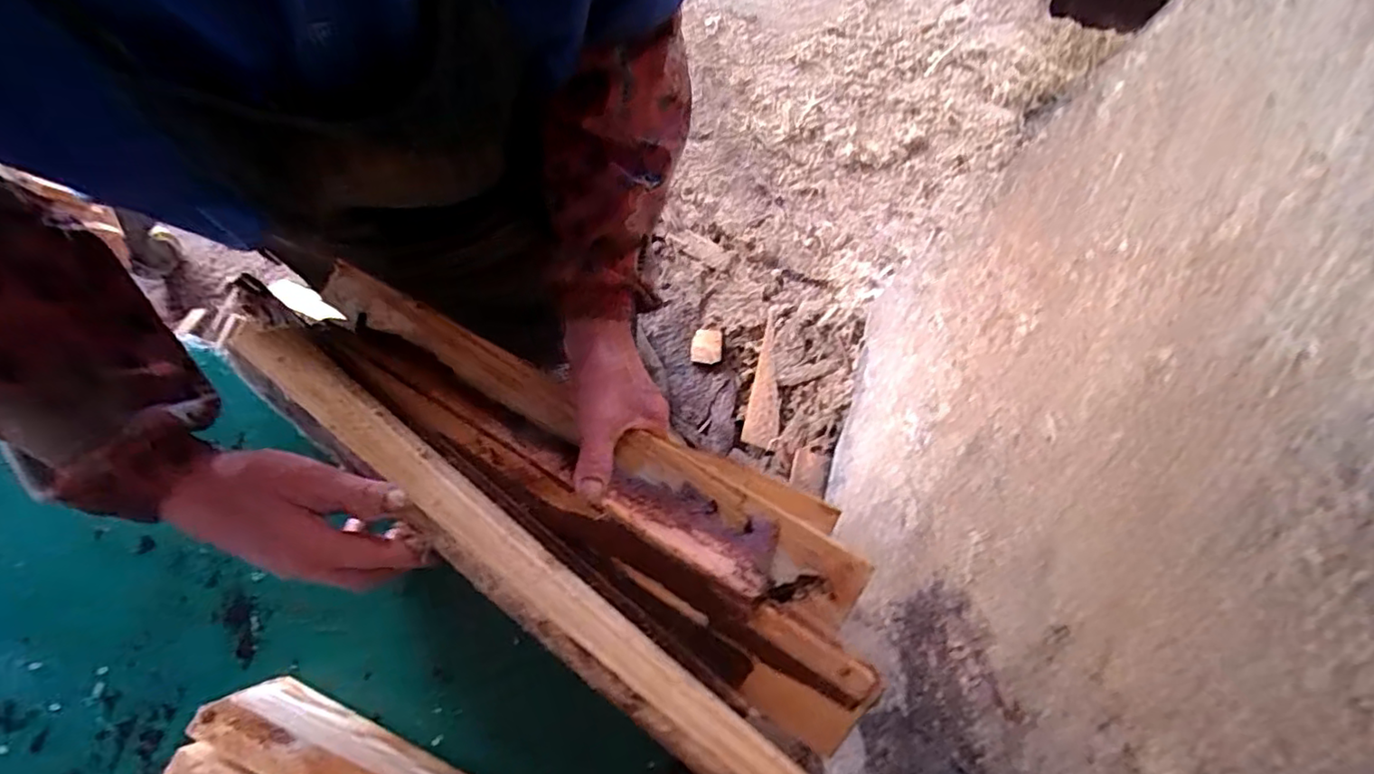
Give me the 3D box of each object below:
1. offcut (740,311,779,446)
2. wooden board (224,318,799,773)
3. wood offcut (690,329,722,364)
[{"bbox_3d":[0.184,-0.020,1.331,0.071,0.028,0.311,14,78,3],"label":"offcut"},{"bbox_3d":[-0.122,0.111,0.416,0.498,0.045,0.049,40,80,6],"label":"wooden board"},{"bbox_3d":[0.044,-0.090,1.355,0.065,0.009,0.076,6,77,1],"label":"wood offcut"}]

